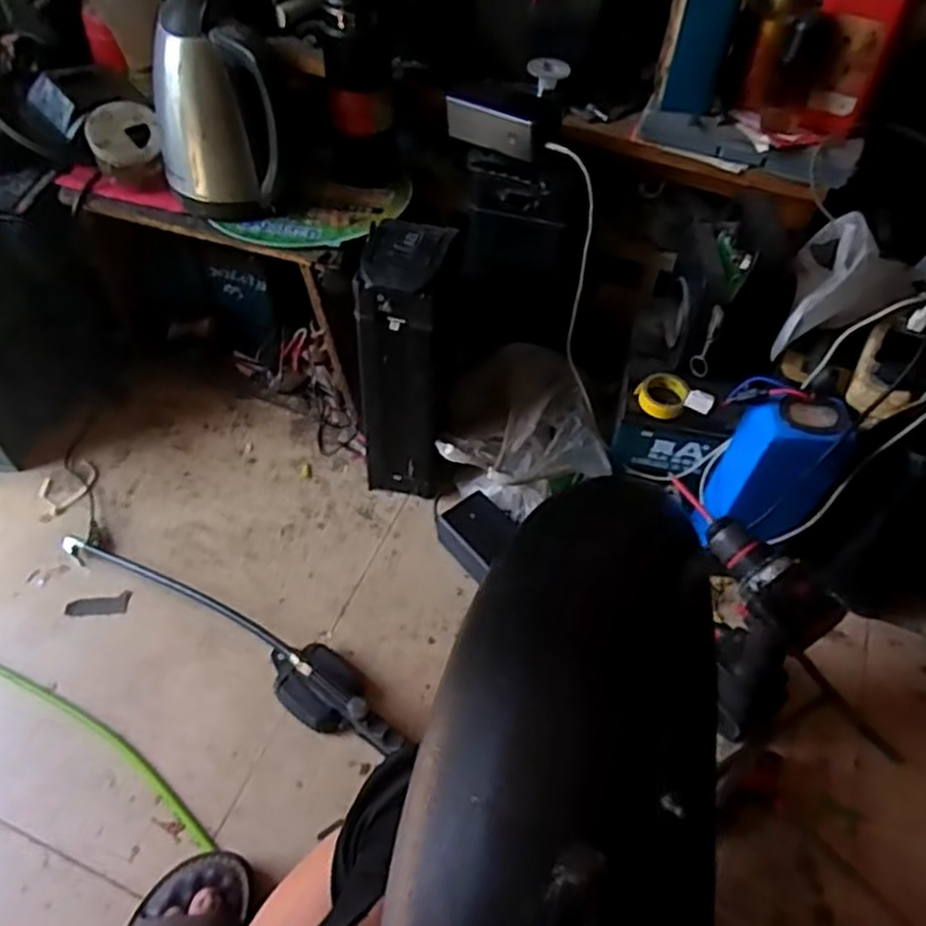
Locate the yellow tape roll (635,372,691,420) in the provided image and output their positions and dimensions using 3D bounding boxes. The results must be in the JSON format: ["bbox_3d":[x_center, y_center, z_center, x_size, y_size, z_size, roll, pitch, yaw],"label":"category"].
[{"bbox_3d":[0.233,-0.081,0.865,0.057,0.024,0.057,1,52,-1],"label":"yellow tape roll"}]

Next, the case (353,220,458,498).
[{"bbox_3d":[-0.067,-0.112,0.904,0.091,0.364,0.121,10,53,5],"label":"case"}]

